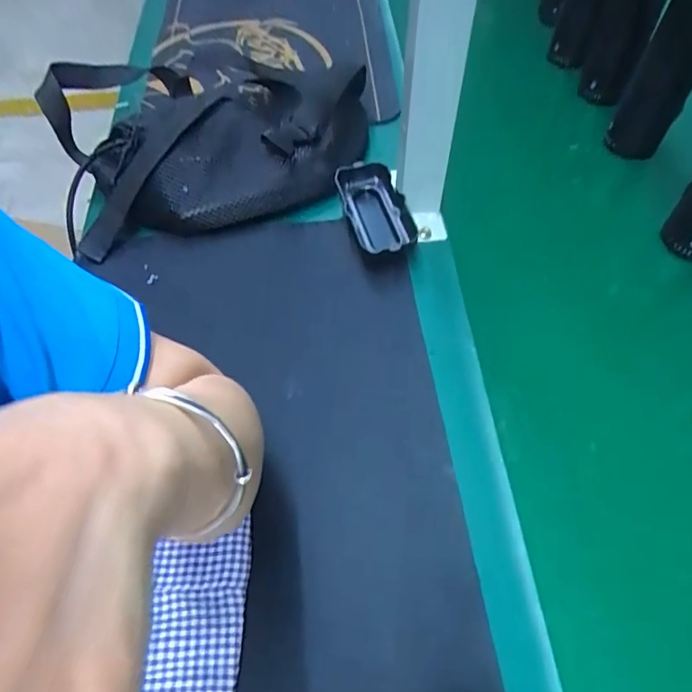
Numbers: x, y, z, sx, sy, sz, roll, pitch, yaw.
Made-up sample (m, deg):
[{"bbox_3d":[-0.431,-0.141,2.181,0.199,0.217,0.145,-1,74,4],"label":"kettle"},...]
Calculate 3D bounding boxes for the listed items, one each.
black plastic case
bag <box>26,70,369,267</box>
[{"bbox_3d":[0.029,-0.124,0.465,0.053,0.022,0.108,-14,59,-7],"label":"black plastic case"},{"bbox_3d":[-0.137,-0.219,0.515,0.295,0.085,0.240,-13,59,-6],"label":"bag"}]

